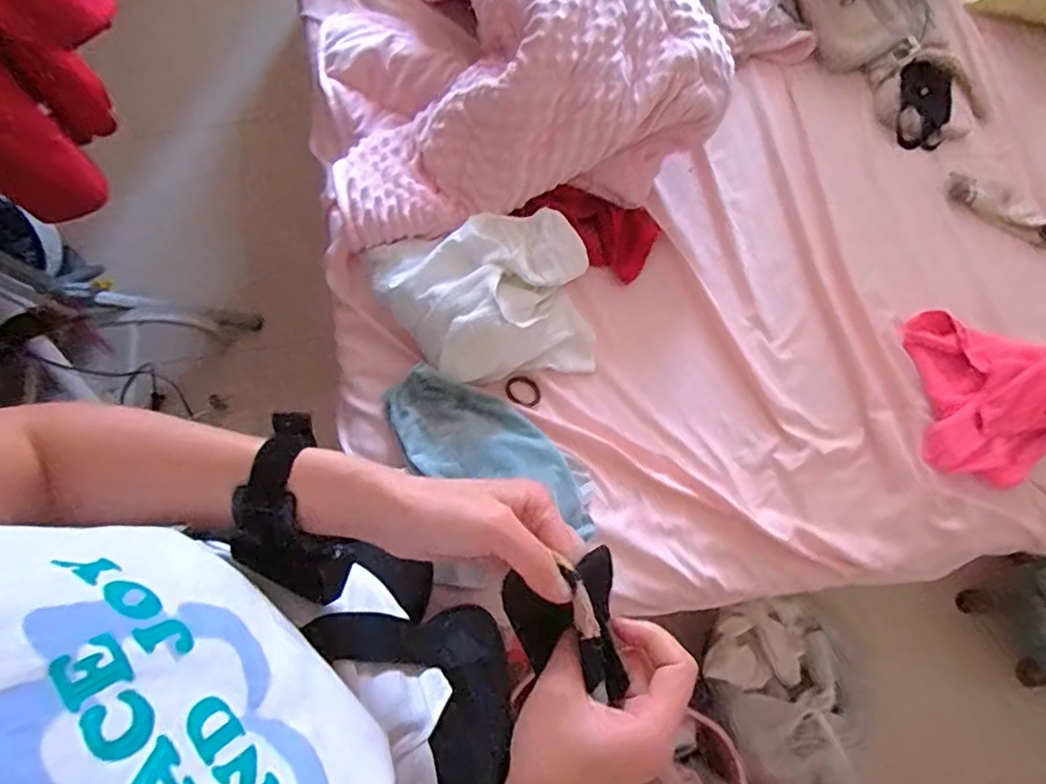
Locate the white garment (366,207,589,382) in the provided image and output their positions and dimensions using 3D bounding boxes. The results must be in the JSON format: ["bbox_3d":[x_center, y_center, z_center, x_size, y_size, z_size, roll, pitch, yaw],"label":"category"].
[{"bbox_3d":[-0.041,-0.109,0.743,0.262,0.110,0.184,-12,77,-5],"label":"white garment"}]

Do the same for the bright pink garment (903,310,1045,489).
[{"bbox_3d":[0.611,0.001,0.788,0.180,0.068,0.226,2,76,-1],"label":"bright pink garment"}]

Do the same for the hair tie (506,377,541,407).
[{"bbox_3d":[0.002,0.000,0.759,0.039,0.009,0.042,-30,90,-17],"label":"hair tie"}]

